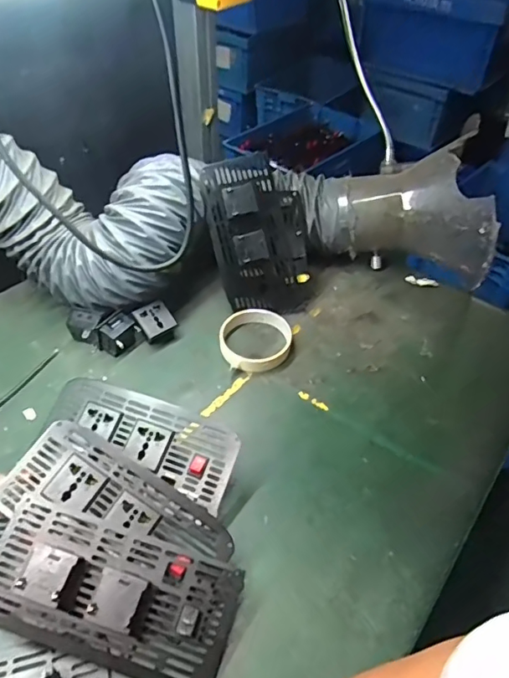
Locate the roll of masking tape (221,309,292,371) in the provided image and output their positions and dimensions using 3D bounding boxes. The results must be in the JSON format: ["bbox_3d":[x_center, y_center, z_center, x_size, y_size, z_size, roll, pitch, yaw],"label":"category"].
[{"bbox_3d":[0.002,0.000,0.581,0.084,0.025,0.082,1,46,-1],"label":"roll of masking tape"}]

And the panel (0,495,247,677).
[{"bbox_3d":[-0.111,0.190,0.373,0.194,0.028,0.089,18,64,4],"label":"panel"}]

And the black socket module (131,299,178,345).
[{"bbox_3d":[-0.117,-0.018,0.587,0.040,0.022,0.048,-32,76,-24],"label":"black socket module"}]

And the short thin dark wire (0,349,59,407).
[{"bbox_3d":[-0.259,0.052,0.537,0.009,0.006,0.123,23,49,19],"label":"short thin dark wire"}]

